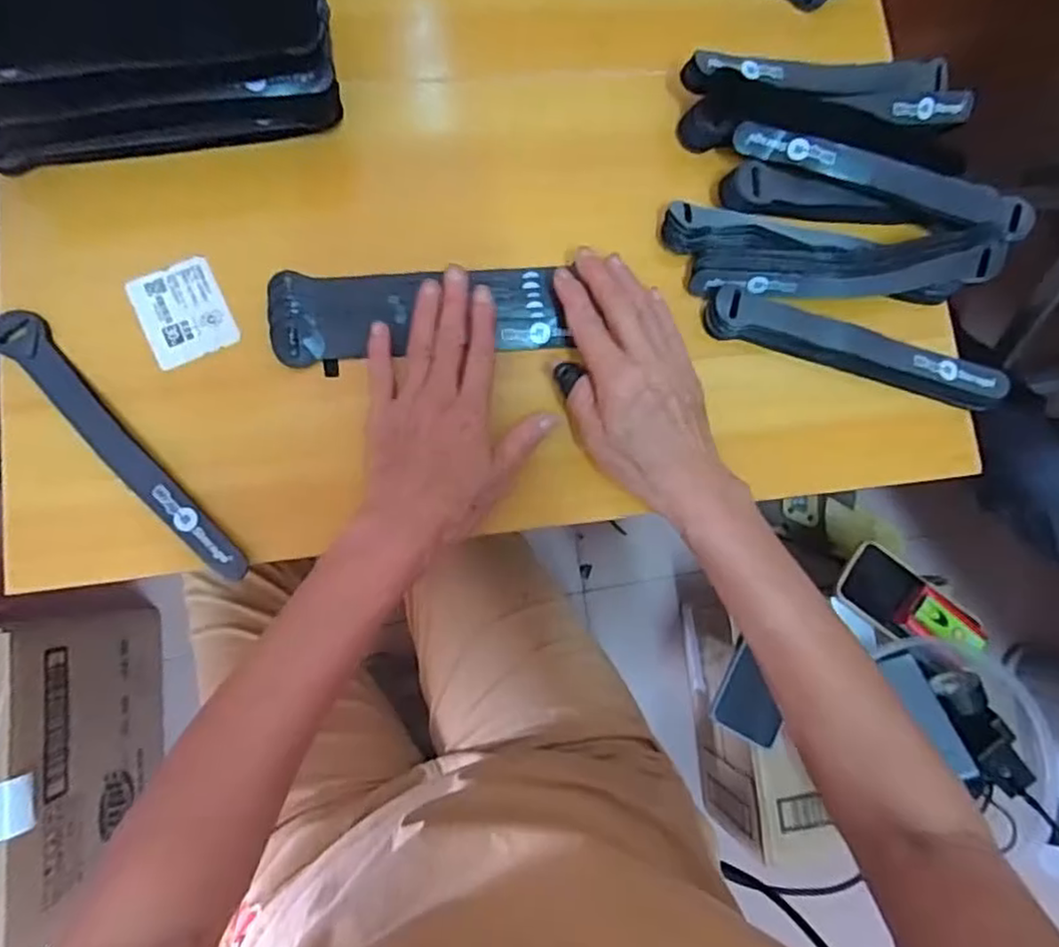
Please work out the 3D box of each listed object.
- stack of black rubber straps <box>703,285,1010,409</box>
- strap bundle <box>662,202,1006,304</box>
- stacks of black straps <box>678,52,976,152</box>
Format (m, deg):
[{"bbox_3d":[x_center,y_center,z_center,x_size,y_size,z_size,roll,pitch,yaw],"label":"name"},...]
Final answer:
[{"bbox_3d":[0.209,-0.079,0.426,0.196,0.015,0.028,16,81,-4],"label":"stack of black rubber straps"},{"bbox_3d":[0.191,-0.136,0.424,0.206,0.031,0.052,6,82,-6],"label":"strap bundle"},{"bbox_3d":[0.201,-0.248,0.448,0.203,0.044,0.058,-8,84,-7],"label":"stacks of black straps"}]

